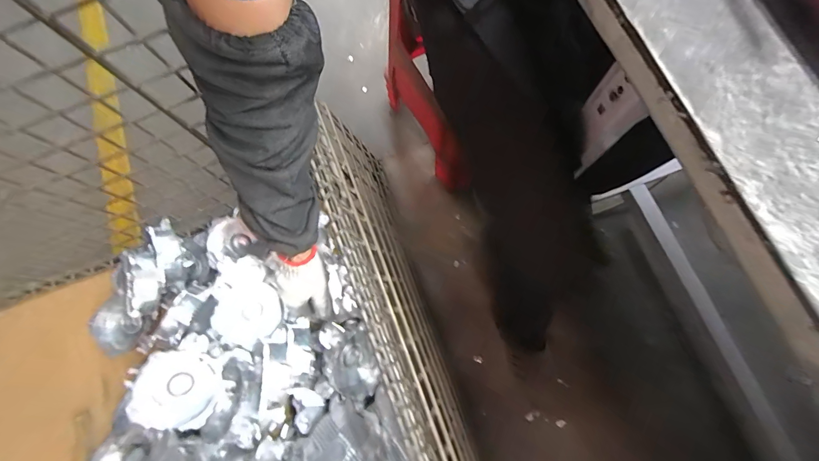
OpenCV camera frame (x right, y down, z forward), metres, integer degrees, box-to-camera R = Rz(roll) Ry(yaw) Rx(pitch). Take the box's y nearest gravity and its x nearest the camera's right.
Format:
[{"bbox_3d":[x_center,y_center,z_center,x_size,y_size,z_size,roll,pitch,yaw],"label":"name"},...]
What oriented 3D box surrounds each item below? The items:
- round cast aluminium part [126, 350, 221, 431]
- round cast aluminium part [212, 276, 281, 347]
[{"bbox_3d":[-0.405,0.273,0.607,0.128,0.045,0.127,4,76,-34],"label":"round cast aluminium part"},{"bbox_3d":[-0.350,0.177,0.745,0.130,0.050,0.135,23,52,-32],"label":"round cast aluminium part"}]

